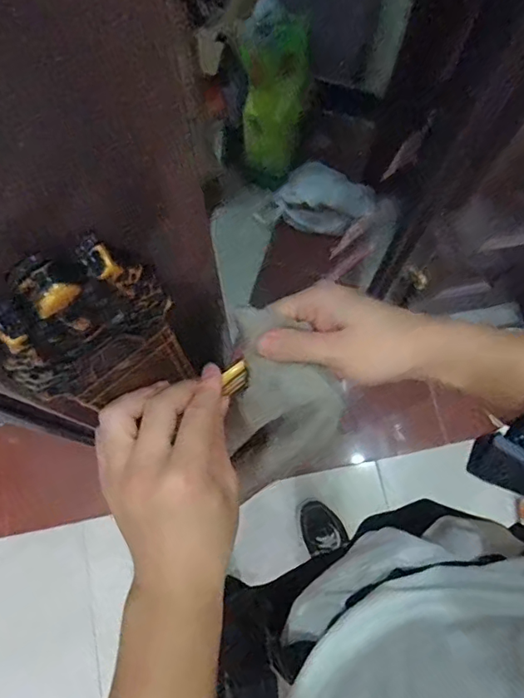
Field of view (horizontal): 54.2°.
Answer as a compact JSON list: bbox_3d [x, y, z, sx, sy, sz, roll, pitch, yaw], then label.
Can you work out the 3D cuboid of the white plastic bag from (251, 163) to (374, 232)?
[{"bbox_3d":[0.162,-0.435,1.497,0.306,0.121,0.147,10,75,2],"label":"white plastic bag"}]

